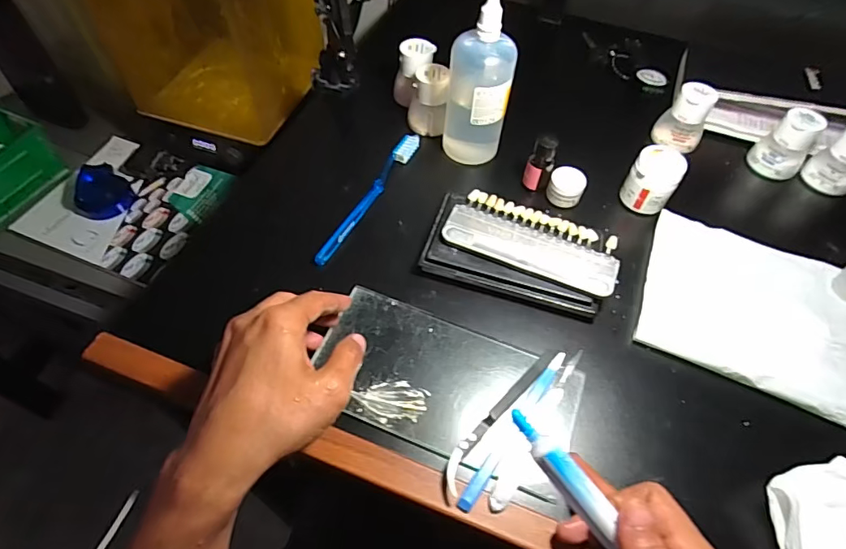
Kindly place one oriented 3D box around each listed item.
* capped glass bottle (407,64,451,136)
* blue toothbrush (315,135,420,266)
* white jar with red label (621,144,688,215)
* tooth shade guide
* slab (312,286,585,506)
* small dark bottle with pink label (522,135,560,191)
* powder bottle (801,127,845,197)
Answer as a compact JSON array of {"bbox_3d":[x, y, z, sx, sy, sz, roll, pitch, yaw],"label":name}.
[{"bbox_3d":[0.006,-0.187,0.519,0.040,0.062,0.040,1,57,-3],"label":"capped glass bottle"},{"bbox_3d":[-0.050,-0.079,0.477,0.016,0.014,0.190,23,59,11],"label":"blue toothbrush"},{"bbox_3d":[0.225,-0.092,0.473,0.043,0.058,0.041,2,57,-3],"label":"white jar with red label"},{"bbox_3d":[0.096,-0.030,0.422,0.147,0.007,0.063,21,57,10],"label":"tooth shade guide"},{"bbox_3d":[0.018,0.082,0.367,0.195,0.009,0.100,20,57,12],"label":"slab"},{"bbox_3d":[0.116,-0.109,0.475,0.026,0.057,0.023,19,58,9],"label":"small dark bottle with pink label"},{"bbox_3d":[0.440,-0.120,0.501,0.043,0.063,0.047,-35,66,-23],"label":"powder bottle"}]

